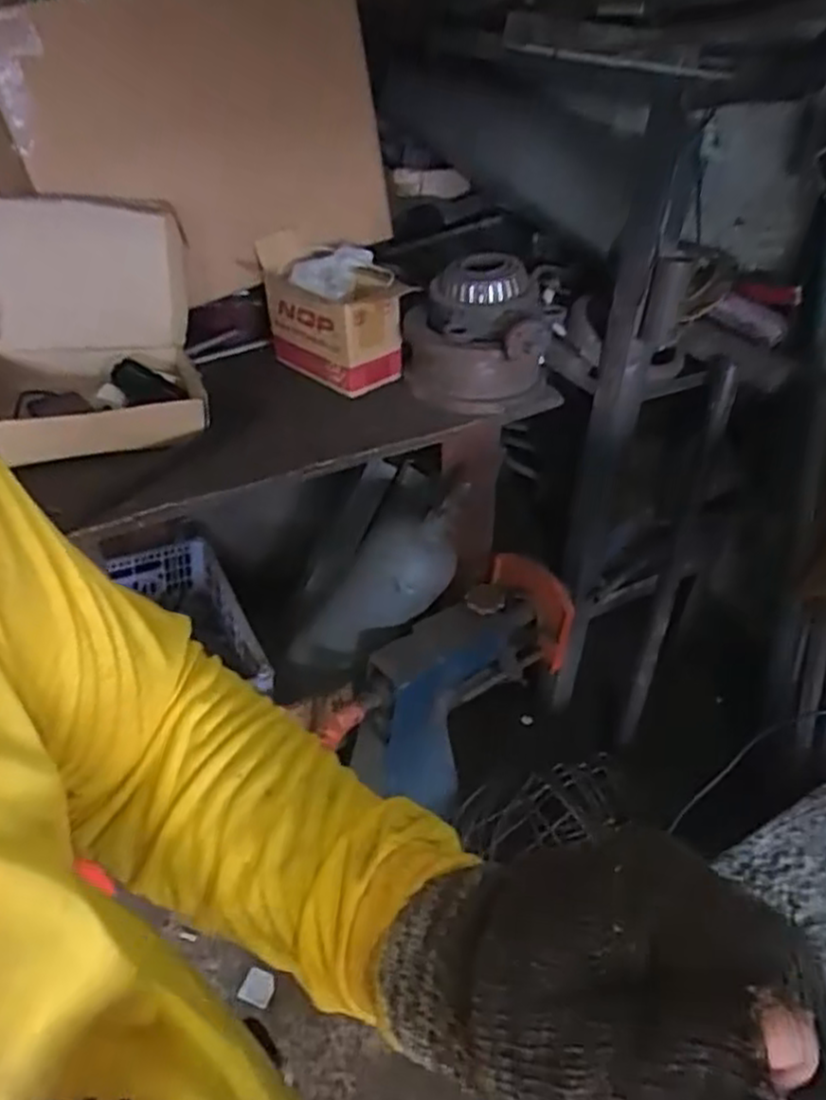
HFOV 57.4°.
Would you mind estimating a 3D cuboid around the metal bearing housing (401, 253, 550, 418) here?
[{"bbox_3d":[0.091,-0.313,1.133,0.203,0.188,0.181,-2,41,-3],"label":"metal bearing housing"}]

